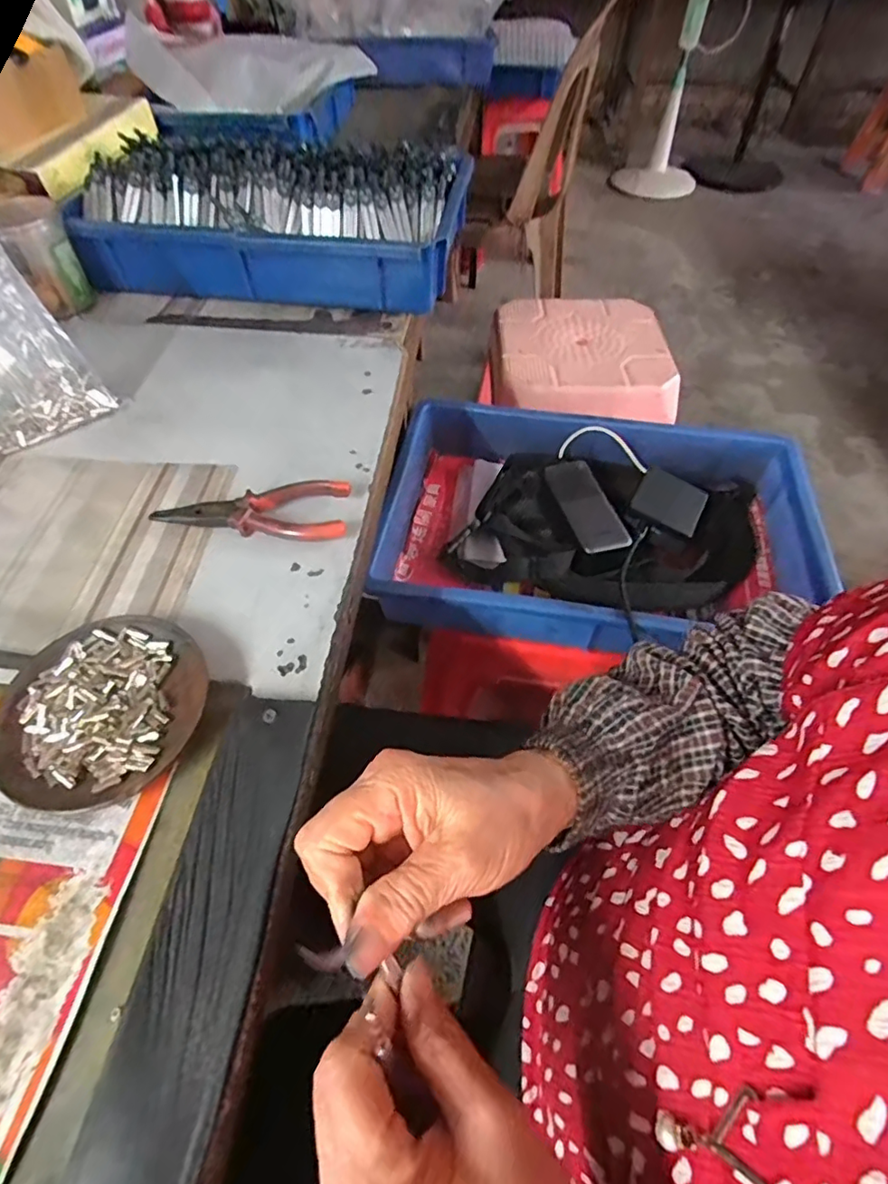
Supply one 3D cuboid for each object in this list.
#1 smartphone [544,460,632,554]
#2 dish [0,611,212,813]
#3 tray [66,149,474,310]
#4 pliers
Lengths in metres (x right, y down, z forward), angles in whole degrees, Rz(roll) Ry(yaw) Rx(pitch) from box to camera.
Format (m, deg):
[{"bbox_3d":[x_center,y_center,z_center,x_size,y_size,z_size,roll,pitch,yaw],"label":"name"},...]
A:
[{"bbox_3d":[0.155,-0.097,0.602,0.054,0.015,0.132,-11,54,-8],"label":"smartphone"},{"bbox_3d":[-0.202,0.063,0.324,0.123,0.022,0.113,1,53,-1],"label":"dish"},{"bbox_3d":[-0.191,-0.444,0.645,0.412,0.115,0.234,6,53,3],"label":"tray"},{"bbox_3d":[-0.144,-0.062,0.422,0.141,0.019,0.050,2,53,0],"label":"pliers"}]

